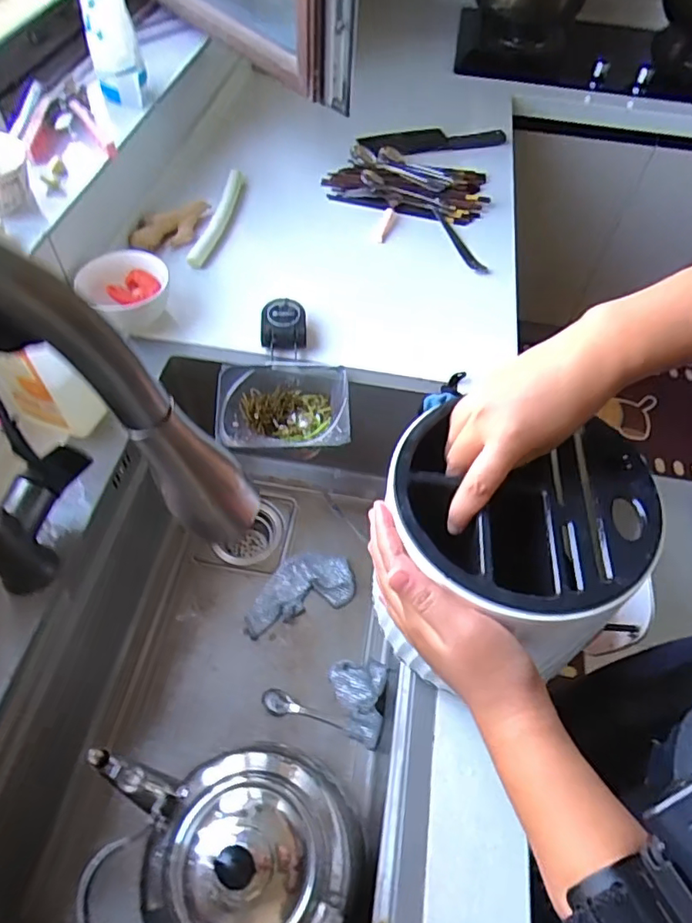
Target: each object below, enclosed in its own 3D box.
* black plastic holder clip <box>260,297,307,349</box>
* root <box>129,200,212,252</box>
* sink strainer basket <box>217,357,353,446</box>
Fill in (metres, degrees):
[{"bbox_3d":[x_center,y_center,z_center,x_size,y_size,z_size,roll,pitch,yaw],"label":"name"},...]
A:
[{"bbox_3d":[-0.084,-0.184,0.735,0.059,0.031,0.073,-3,56,-6],"label":"black plastic holder clip"},{"bbox_3d":[-0.277,-0.372,0.860,0.149,0.027,0.064,-32,63,-23],"label":"root"},{"bbox_3d":[-0.079,-0.067,0.694,0.165,0.047,0.126,-2,56,-5],"label":"sink strainer basket"}]

